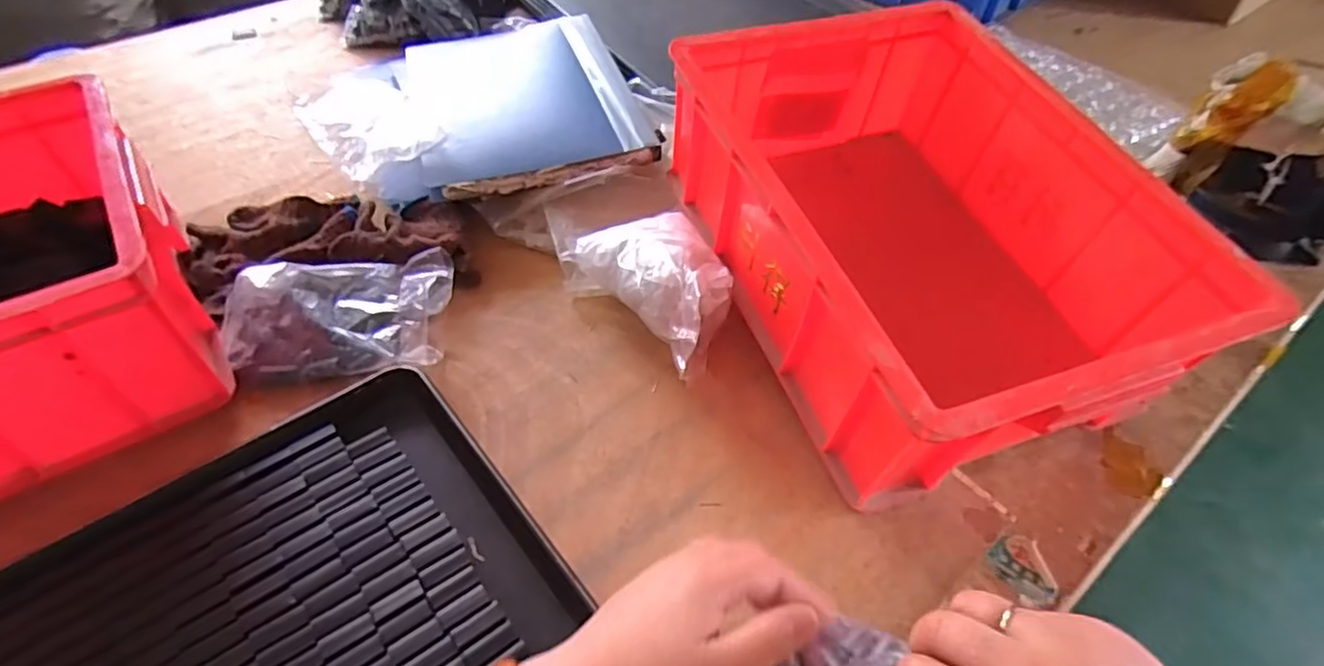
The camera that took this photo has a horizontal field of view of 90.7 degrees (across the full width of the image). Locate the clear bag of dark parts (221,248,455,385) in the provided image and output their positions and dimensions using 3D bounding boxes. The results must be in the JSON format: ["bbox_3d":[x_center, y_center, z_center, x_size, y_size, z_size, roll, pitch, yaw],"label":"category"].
[{"bbox_3d":[-0.276,-0.020,0.556,0.180,0.034,0.121,-4,49,-5],"label":"clear bag of dark parts"}]

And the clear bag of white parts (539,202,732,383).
[{"bbox_3d":[-0.015,-0.063,0.575,0.118,0.079,0.242,-19,52,-18],"label":"clear bag of white parts"}]

